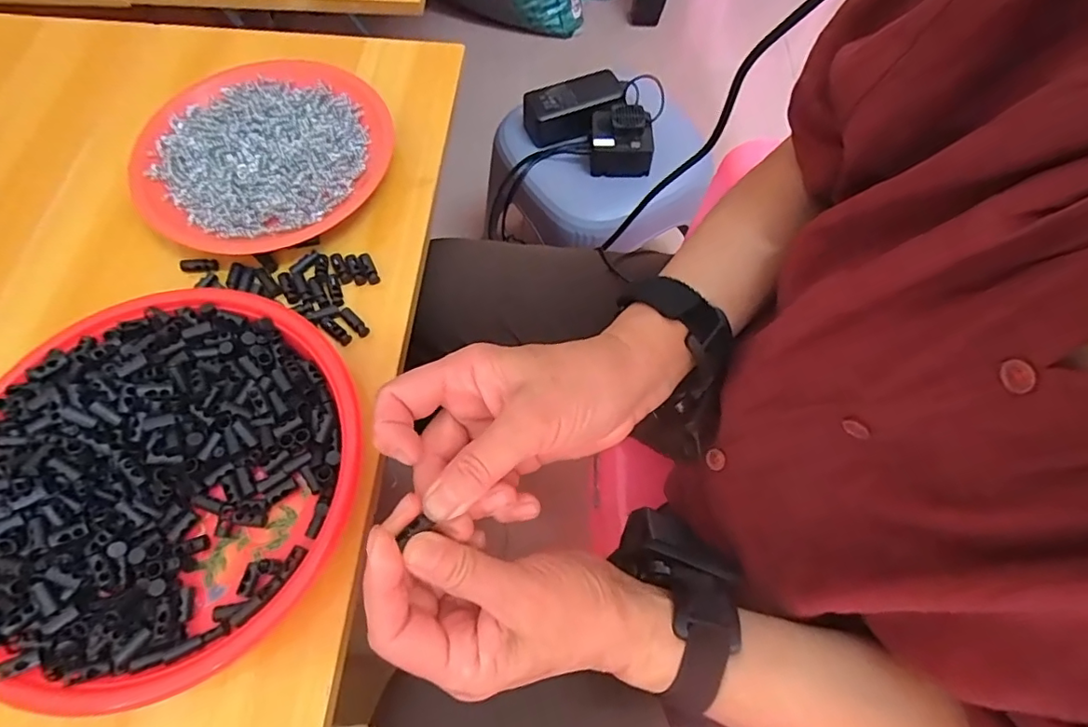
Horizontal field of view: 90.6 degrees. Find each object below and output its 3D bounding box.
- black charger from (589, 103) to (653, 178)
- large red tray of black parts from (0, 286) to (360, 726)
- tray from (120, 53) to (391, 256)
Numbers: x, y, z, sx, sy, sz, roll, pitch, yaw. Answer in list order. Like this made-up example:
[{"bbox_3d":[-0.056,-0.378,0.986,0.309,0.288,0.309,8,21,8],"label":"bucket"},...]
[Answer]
[{"bbox_3d":[0.100,-0.290,0.697,0.080,0.052,0.079,3,66,1],"label":"black charger"},{"bbox_3d":[-0.232,0.066,0.322,0.225,0.042,0.232,-16,67,-7],"label":"large red tray of black parts"},{"bbox_3d":[-0.222,-0.165,0.430,0.170,0.026,0.189,23,68,9],"label":"tray"}]

